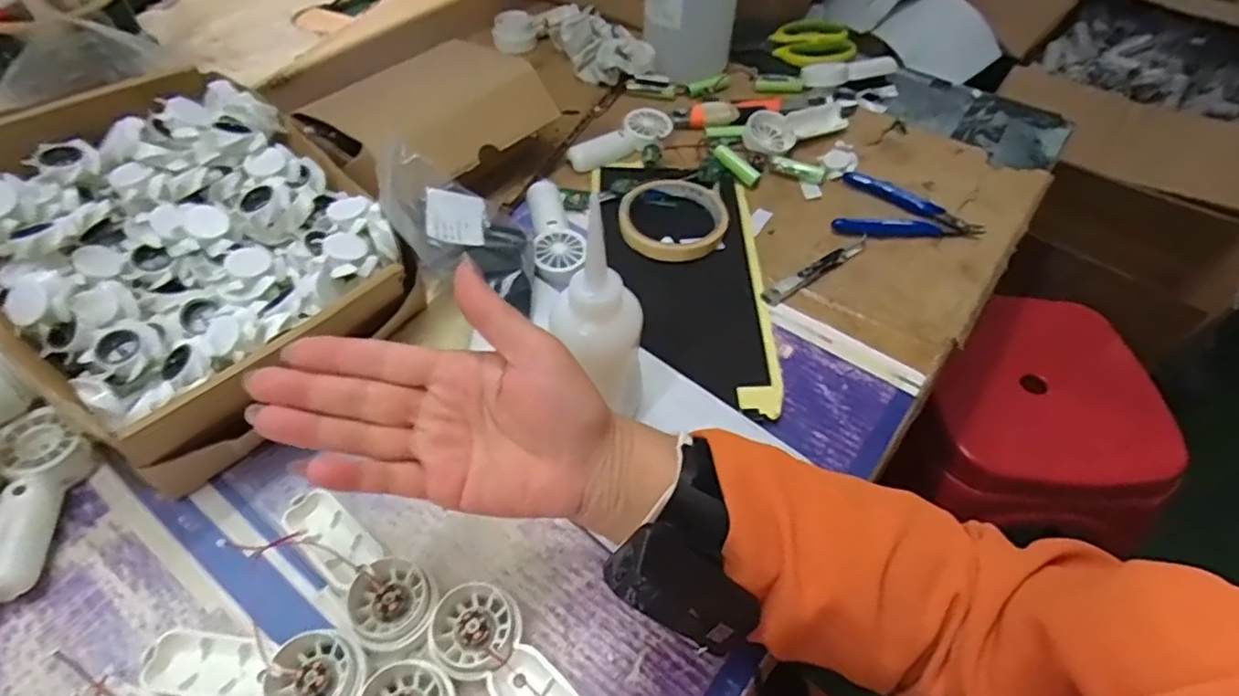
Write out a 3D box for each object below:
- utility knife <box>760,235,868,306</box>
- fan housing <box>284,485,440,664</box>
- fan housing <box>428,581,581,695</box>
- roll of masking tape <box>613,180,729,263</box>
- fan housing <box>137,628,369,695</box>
[{"bbox_3d":[0.160,-0.065,0.525,0.114,0.010,0.015,-29,57,-22],"label":"utility knife"},{"bbox_3d":[-0.147,0.121,0.370,0.043,0.019,0.116,-37,60,-26],"label":"fan housing"},{"bbox_3d":[-0.054,0.169,0.333,0.042,0.024,0.111,-36,59,-25],"label":"fan housing"},{"bbox_3d":[0.046,-0.111,0.552,0.087,0.020,0.090,0,51,0],"label":"roll of masking tape"},{"bbox_3d":[-0.185,0.168,0.330,0.110,0.019,0.043,2,51,2],"label":"fan housing"}]

